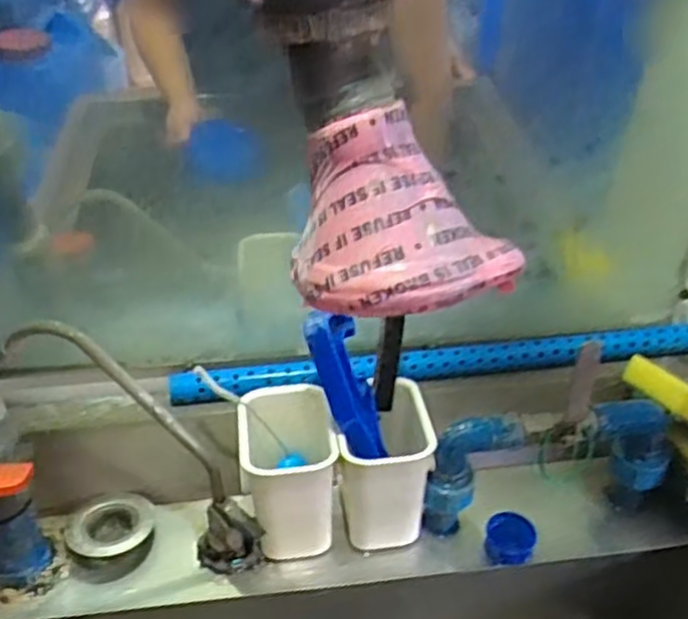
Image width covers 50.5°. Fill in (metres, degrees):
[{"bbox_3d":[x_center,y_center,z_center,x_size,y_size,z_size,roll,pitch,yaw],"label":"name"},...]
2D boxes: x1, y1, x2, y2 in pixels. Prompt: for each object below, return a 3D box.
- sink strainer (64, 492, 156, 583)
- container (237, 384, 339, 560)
[{"bbox_3d":[-0.189,0.180,0.589,0.068,0.022,0.061,-10,37,-14],"label":"sink strainer"},{"bbox_3d":[-0.044,0.127,0.575,0.075,0.101,0.089,-7,36,-10],"label":"container"}]

